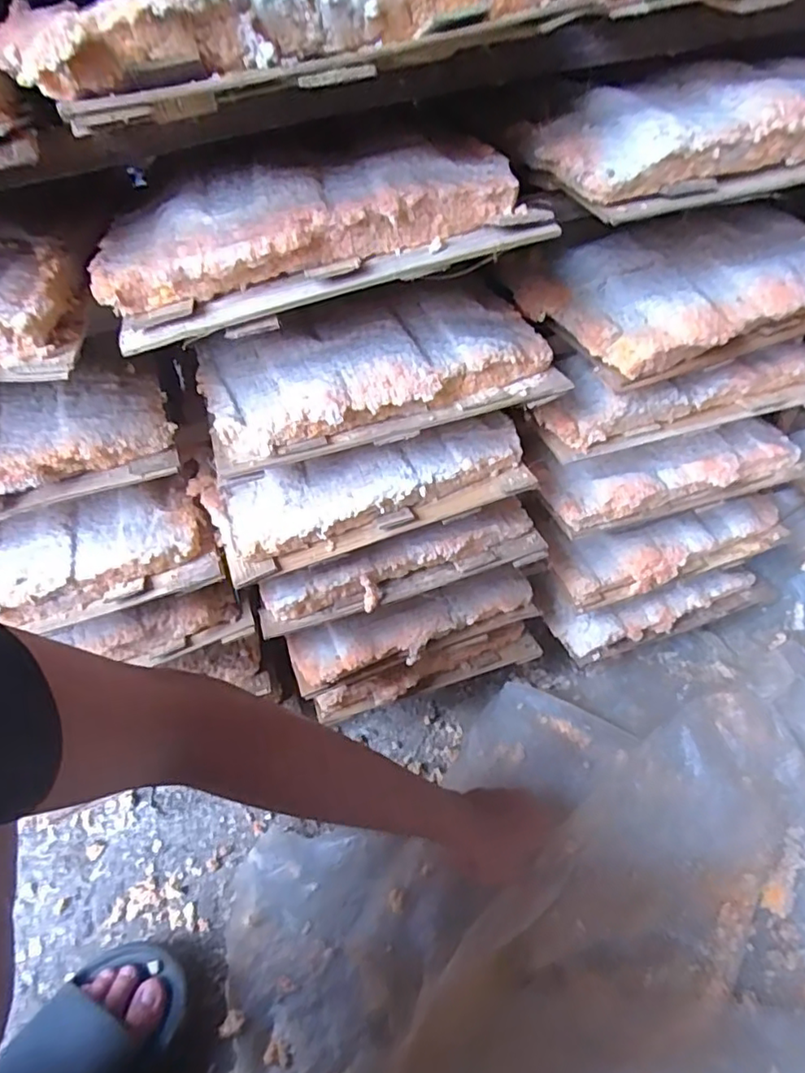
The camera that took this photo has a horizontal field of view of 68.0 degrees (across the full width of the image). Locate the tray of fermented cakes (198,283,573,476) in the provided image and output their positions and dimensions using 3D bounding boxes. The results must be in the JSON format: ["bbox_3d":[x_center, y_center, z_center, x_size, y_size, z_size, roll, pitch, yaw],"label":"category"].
[{"bbox_3d":[-0.021,-0.113,0.394,0.223,0.043,0.114,-17,45,-8],"label":"tray of fermented cakes"}]

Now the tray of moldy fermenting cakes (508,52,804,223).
[{"bbox_3d":[0.188,-0.236,0.342,0.229,0.043,0.104,-11,44,-2],"label":"tray of moldy fermenting cakes"}]

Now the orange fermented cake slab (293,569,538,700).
[{"bbox_3d":[0.012,0.079,0.534,0.227,0.034,0.063,-18,45,-8],"label":"orange fermented cake slab"}]

